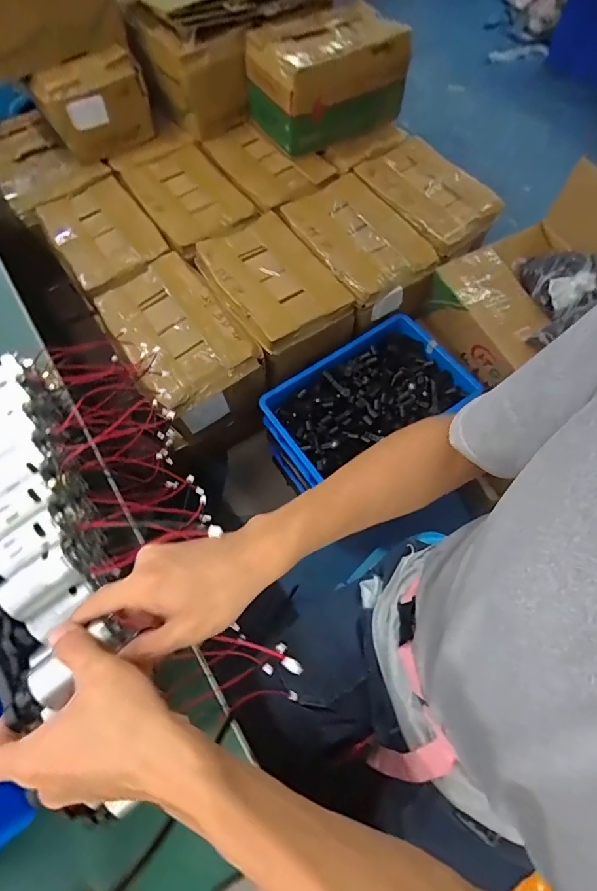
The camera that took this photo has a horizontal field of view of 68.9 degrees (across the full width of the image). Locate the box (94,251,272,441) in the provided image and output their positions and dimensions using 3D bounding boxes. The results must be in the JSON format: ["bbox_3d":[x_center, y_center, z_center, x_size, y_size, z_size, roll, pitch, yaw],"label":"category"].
[{"bbox_3d":[-0.258,-0.210,1.017,0.233,0.236,0.350,-35,69,-13],"label":"box"}]

